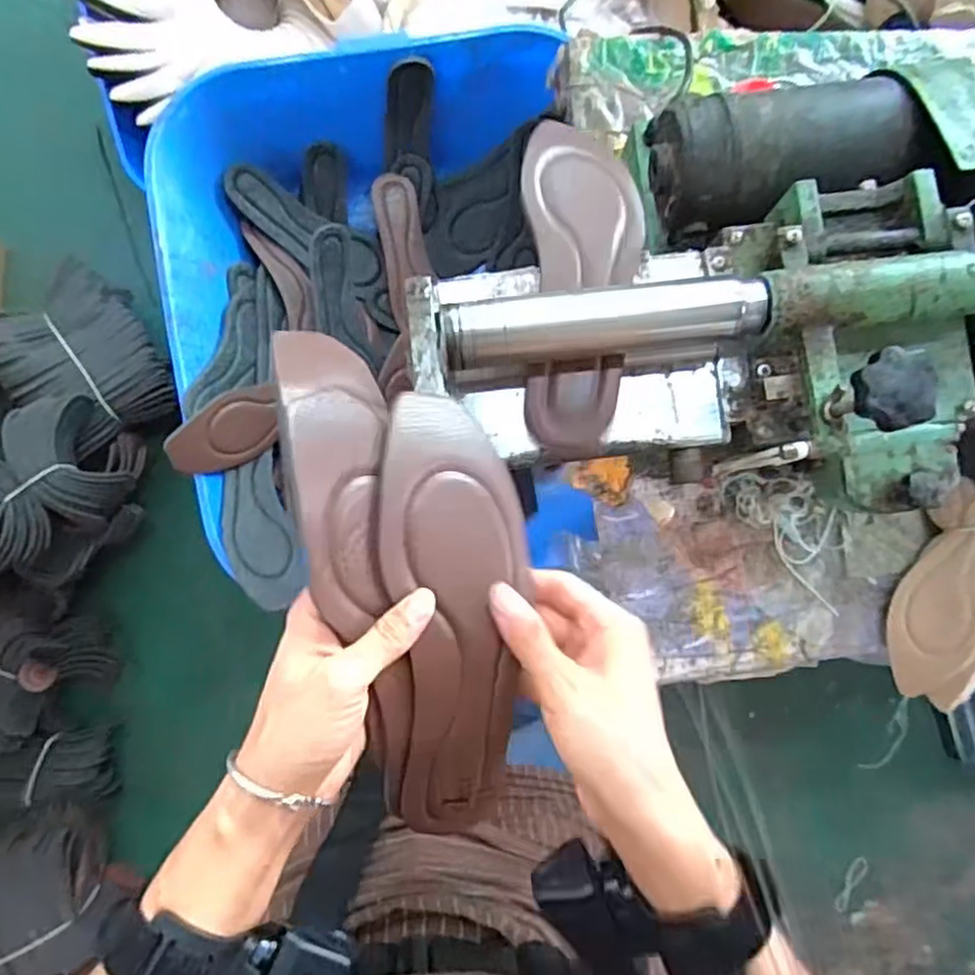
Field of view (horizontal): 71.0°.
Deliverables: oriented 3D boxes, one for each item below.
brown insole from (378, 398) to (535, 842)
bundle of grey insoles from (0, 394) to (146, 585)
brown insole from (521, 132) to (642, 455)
[{"bbox_3d":[-0.018,0.067,0.344,0.076,0.038,0.226,-3,98,-4],"label":"brown insole"},{"bbox_3d":[-0.699,0.006,1.055,0.239,0.142,0.268,44,85,-1],"label":"bundle of grey insoles"},{"bbox_3d":[0.059,-0.131,0.435,0.074,0.054,0.225,4,87,-4],"label":"brown insole"}]

